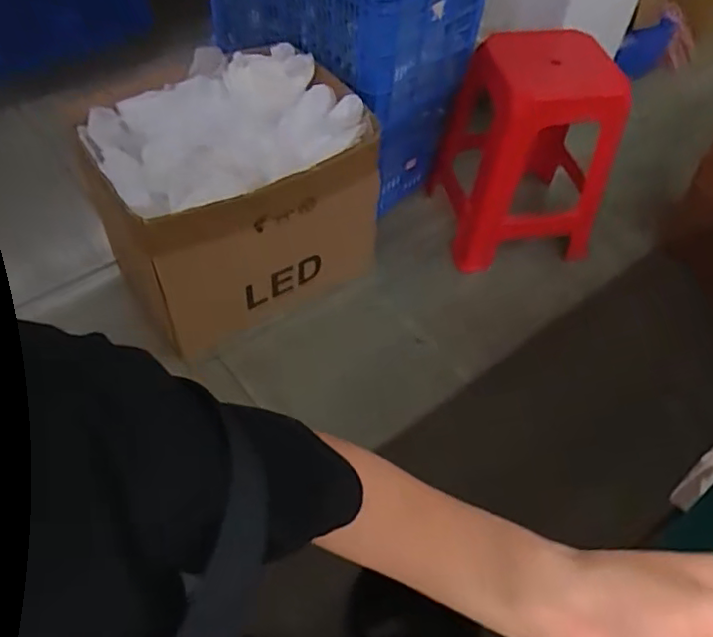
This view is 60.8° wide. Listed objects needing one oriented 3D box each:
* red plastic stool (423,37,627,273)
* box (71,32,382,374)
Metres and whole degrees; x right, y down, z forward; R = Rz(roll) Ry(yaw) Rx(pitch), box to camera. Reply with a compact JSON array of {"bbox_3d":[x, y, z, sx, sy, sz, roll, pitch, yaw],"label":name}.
[{"bbox_3d":[0.407,-0.421,1.531,0.311,0.489,0.388,-2,52,-7],"label":"red plastic stool"},{"bbox_3d":[-0.303,-0.312,1.425,0.557,0.421,0.504,-25,58,-22],"label":"box"}]

